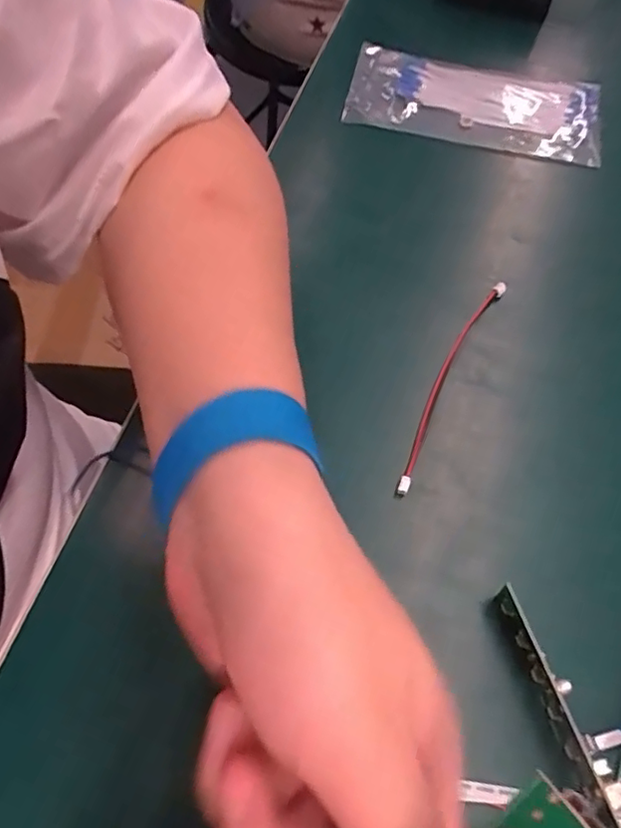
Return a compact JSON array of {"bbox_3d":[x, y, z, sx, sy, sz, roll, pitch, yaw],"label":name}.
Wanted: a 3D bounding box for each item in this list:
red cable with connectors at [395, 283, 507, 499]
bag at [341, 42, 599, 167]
[{"bbox_3d":[0.067,-0.017,0.283,0.011,0.008,0.131,26,63,13],"label":"red cable with connectors"},{"bbox_3d":[0.107,-0.208,0.390,0.163,0.016,0.081,15,62,4],"label":"bag"}]

